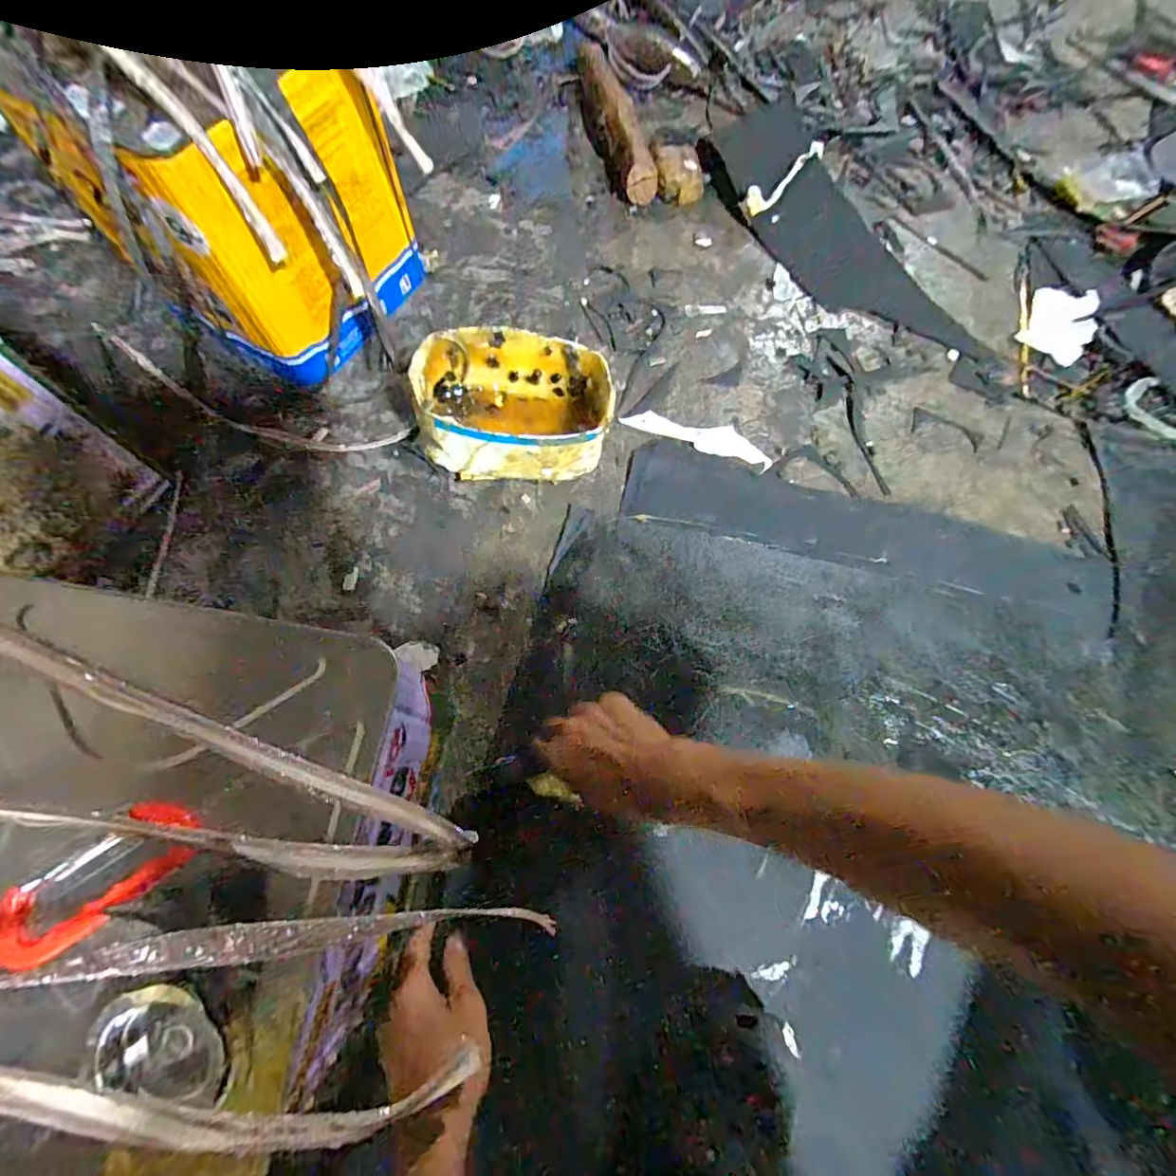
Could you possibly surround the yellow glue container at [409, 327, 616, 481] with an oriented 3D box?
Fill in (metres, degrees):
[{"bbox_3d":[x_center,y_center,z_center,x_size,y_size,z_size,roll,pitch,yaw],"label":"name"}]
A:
[{"bbox_3d":[-0.074,-0.189,0.569,0.189,0.111,0.133,-1,70,-3],"label":"yellow glue container"}]

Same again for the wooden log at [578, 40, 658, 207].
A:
[{"bbox_3d":[0.033,-0.687,0.774,0.059,0.061,0.320,-11,71,-7],"label":"wooden log"}]

